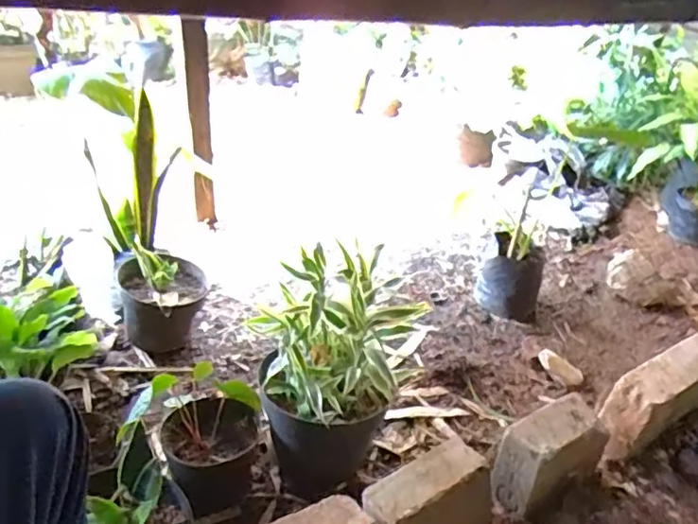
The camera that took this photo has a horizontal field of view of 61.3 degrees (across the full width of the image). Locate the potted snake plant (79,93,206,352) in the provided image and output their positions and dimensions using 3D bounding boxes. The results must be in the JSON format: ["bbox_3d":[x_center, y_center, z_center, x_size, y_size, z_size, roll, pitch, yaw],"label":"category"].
[{"bbox_3d":[-0.396,-0.047,1.185,0.177,0.457,0.255,-10,32,-22],"label":"potted snake plant"}]

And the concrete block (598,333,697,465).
[{"bbox_3d":[0.680,0.217,1.145,0.580,0.145,0.081,-17,35,-31],"label":"concrete block"}]

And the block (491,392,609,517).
[{"bbox_3d":[0.321,0.310,0.941,0.187,0.137,0.082,-13,33,-26],"label":"block"}]

